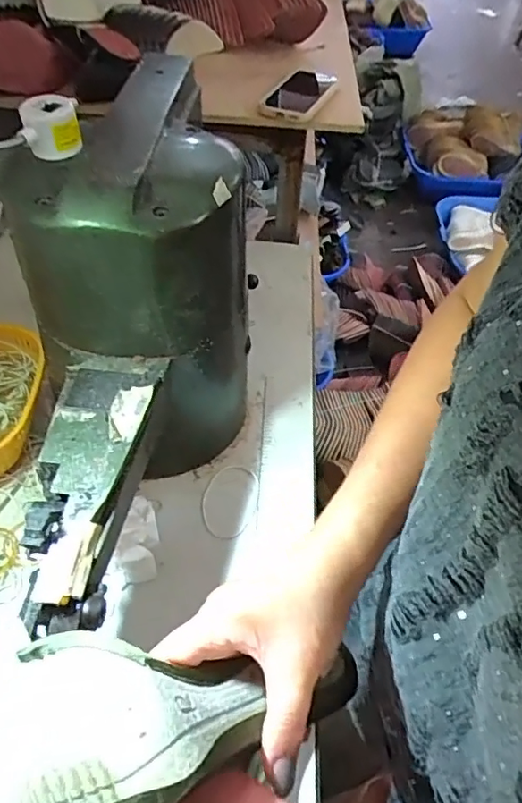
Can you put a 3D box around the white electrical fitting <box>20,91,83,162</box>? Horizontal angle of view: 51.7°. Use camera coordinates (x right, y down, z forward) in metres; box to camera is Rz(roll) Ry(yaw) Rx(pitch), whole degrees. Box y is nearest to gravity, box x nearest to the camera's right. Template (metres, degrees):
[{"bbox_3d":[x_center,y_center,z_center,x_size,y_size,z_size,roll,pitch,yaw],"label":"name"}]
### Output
[{"bbox_3d":[-0.161,-0.211,0.414,0.042,0.040,0.032,-16,55,-16],"label":"white electrical fitting"}]

